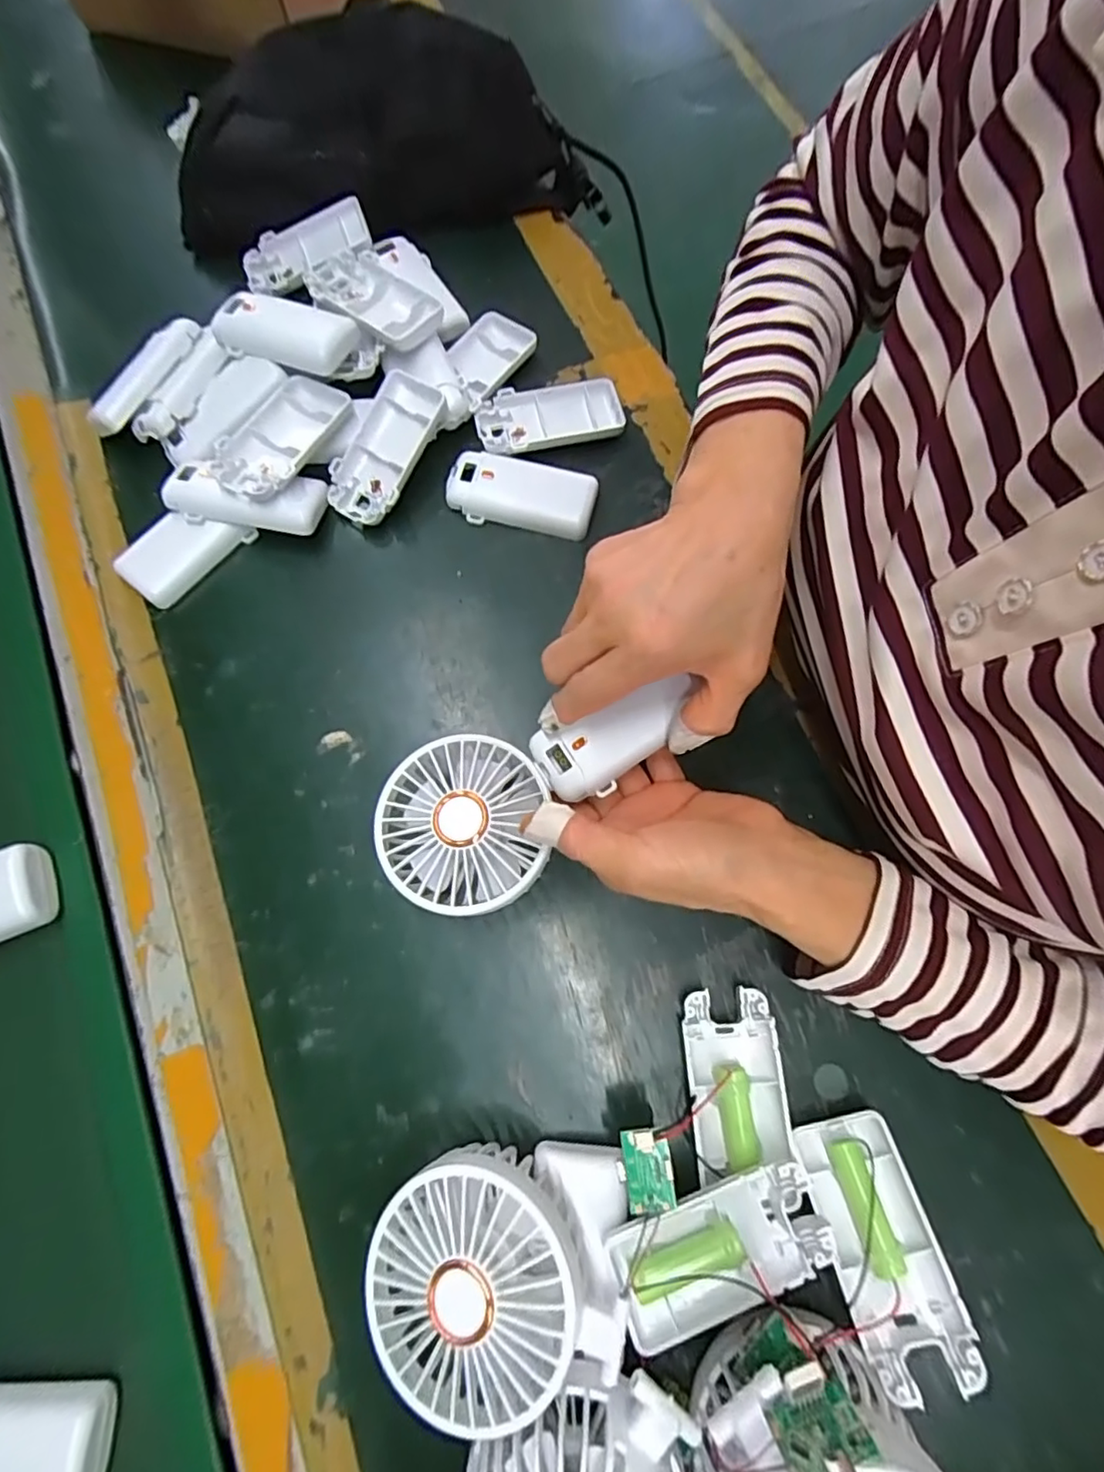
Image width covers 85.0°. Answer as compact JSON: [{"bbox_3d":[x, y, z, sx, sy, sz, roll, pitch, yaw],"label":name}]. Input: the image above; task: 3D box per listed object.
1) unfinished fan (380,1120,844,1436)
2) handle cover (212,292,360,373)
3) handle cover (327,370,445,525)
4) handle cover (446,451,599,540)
[{"bbox_3d":[0.021,0.218,0.255,0.186,0.058,0.086,-5,74,0],"label":"unfinished fan"},{"bbox_3d":[-0.172,-0.256,0.385,0.091,0.018,0.043,20,76,7],"label":"handle cover"},{"bbox_3d":[-0.105,-0.180,0.381,0.047,0.016,0.094,31,93,9],"label":"handle cover"},{"bbox_3d":[-0.019,-0.154,0.383,0.092,0.013,0.043,10,75,4],"label":"handle cover"}]

